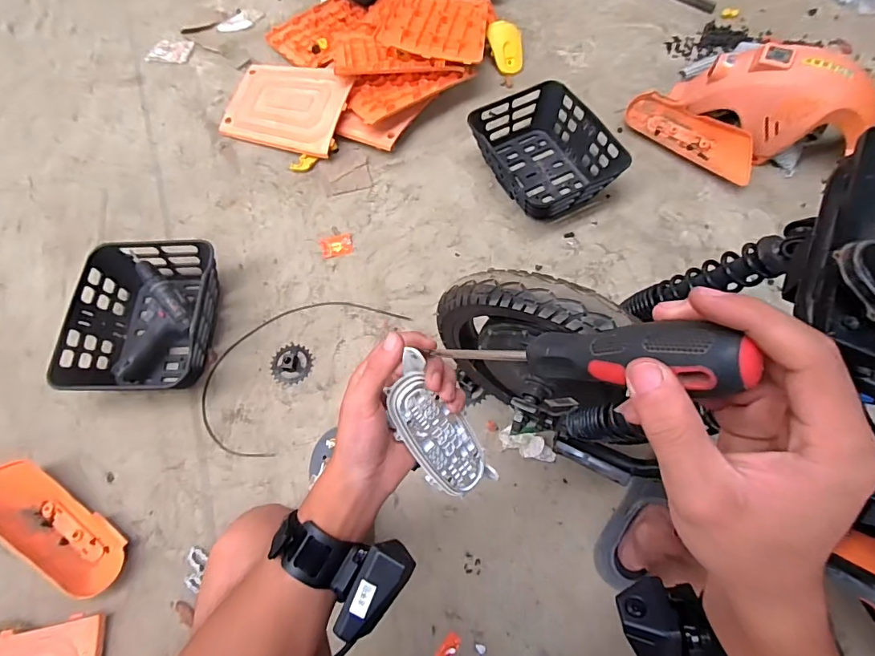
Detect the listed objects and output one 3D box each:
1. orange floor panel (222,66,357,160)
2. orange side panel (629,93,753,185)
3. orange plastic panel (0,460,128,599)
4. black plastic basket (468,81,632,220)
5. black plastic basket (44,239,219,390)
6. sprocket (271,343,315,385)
[{"bbox_3d":[-0.389,-0.583,1.180,0.314,0.021,0.244,14,77,11],"label":"orange floor panel"},{"bbox_3d":[0.631,-0.484,1.122,0.340,0.066,0.098,37,74,15],"label":"orange side panel"},{"bbox_3d":[-0.690,0.352,0.799,0.324,0.066,0.116,30,72,13],"label":"orange plastic panel"},{"bbox_3d":[0.250,-0.424,1.087,0.278,0.103,0.324,-26,69,-8],"label":"black plastic basket"},{"bbox_3d":[-0.586,-0.023,0.934,0.268,0.118,0.313,-2,68,1],"label":"black plastic basket"},{"bbox_3d":[-0.302,0.073,0.933,0.086,0.012,0.083,-1,68,2],"label":"sprocket"}]

